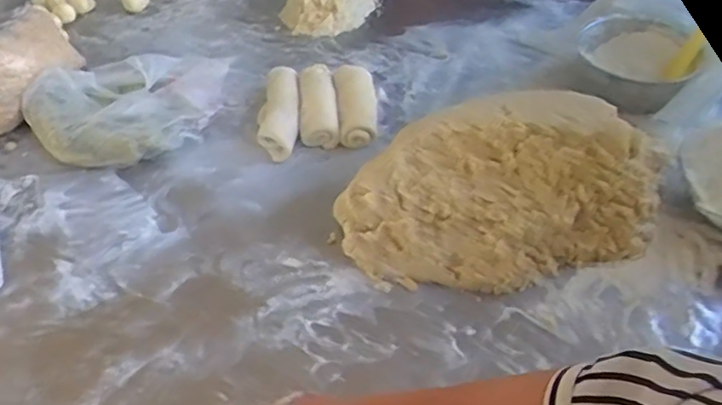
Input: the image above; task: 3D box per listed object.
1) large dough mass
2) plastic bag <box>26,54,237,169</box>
[{"bbox_3d":[0.170,-0.018,0.797,0.386,0.115,0.230,-11,47,-10],"label":"large dough mass"},{"bbox_3d":[-0.349,-0.154,0.993,0.311,0.061,0.207,-18,49,-15],"label":"plastic bag"}]

